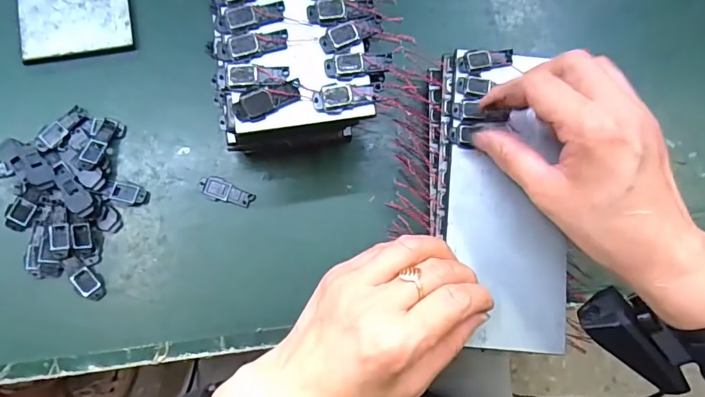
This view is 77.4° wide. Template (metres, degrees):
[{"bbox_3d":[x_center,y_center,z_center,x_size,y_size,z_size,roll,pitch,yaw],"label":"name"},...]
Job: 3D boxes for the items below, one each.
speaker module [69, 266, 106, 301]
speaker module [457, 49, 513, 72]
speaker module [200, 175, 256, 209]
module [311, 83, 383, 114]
[{"bbox_3d":[-0.184,0.060,0.306,0.014,0.006,0.024,-40,84,-9],"label":"speaker module"},{"bbox_3d":[0.093,-0.097,0.308,0.039,0.004,0.013,-7,79,-4],"label":"speaker module"},{"bbox_3d":[-0.093,-0.004,0.324,0.040,0.004,0.016,25,79,2],"label":"speaker module"},{"bbox_3d":[-0.002,-0.059,0.256,0.040,0.008,0.016,-6,79,-4],"label":"module"}]

